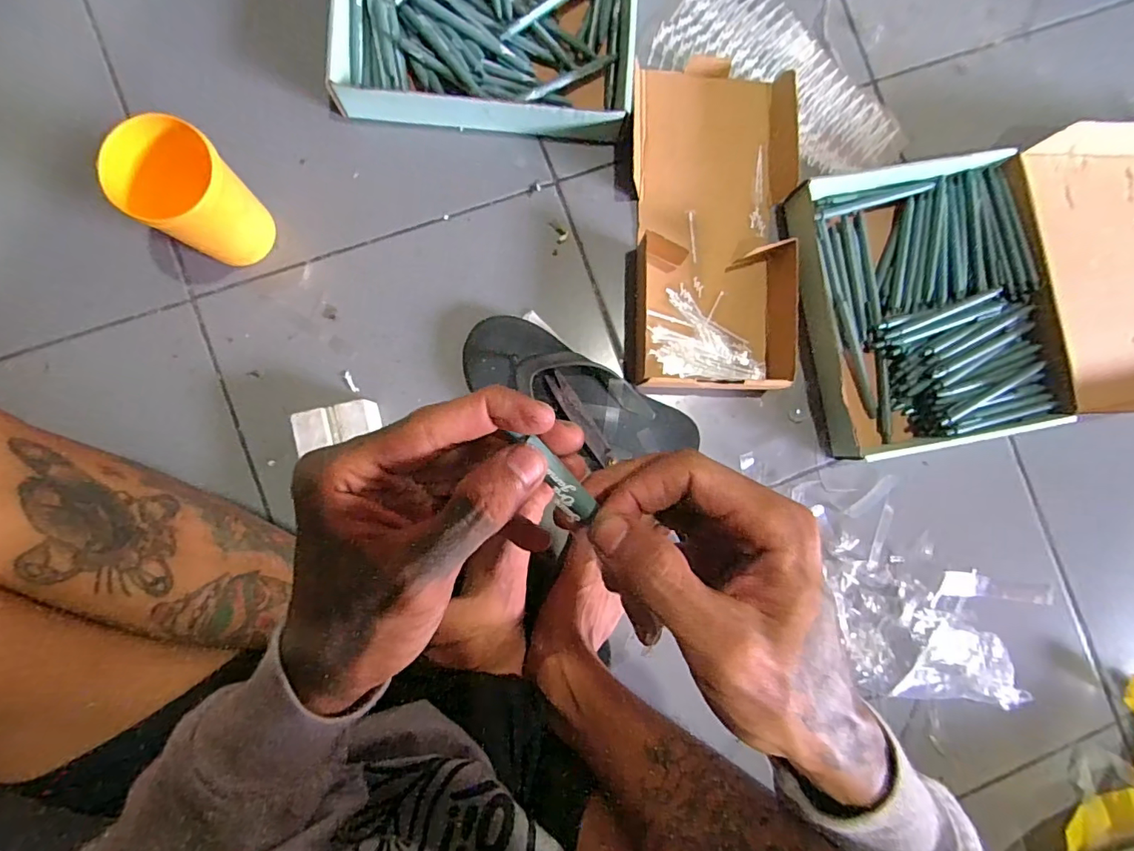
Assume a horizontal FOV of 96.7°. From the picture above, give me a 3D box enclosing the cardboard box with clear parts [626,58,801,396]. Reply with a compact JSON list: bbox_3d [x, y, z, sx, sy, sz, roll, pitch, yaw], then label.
[{"bbox_3d":[0.160,-0.218,0.556,0.174,0.055,0.368,2,88,-4],"label":"cardboard box with clear parts"}]

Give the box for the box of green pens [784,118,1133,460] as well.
[{"bbox_3d":[0.526,-0.158,0.577,0.527,0.058,0.314,-10,89,-4],"label":"box of green pens"}]

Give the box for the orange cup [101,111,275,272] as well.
[{"bbox_3d":[-0.335,-0.205,0.470,0.077,0.133,0.089,26,87,-3],"label":"orange cup"}]

